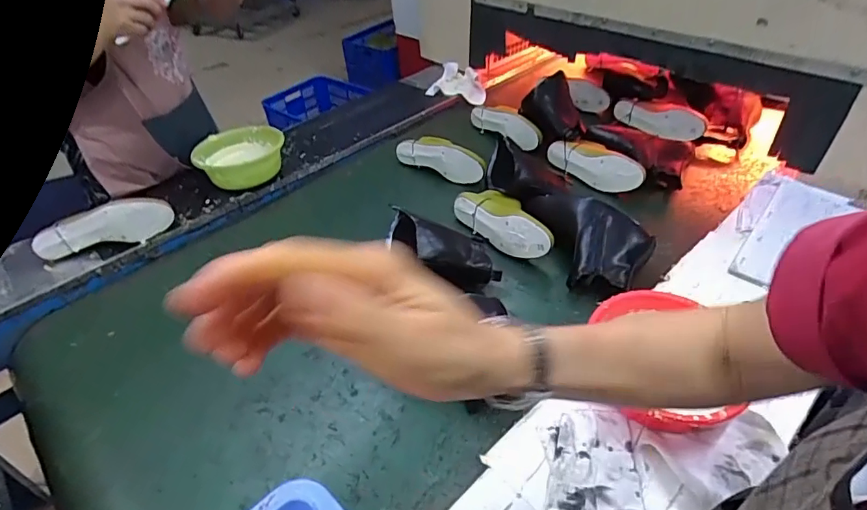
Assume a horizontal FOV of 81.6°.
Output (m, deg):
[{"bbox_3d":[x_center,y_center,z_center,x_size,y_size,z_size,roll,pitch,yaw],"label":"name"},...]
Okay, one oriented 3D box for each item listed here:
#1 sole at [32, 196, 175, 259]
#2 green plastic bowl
[{"bbox_3d":[-0.620,-0.053,0.946,0.235,0.079,0.028,-16,23,-13],"label":"sole"},{"bbox_3d":[-0.423,-0.213,1.115,0.171,0.076,0.176,-2,41,2],"label":"green plastic bowl"}]

